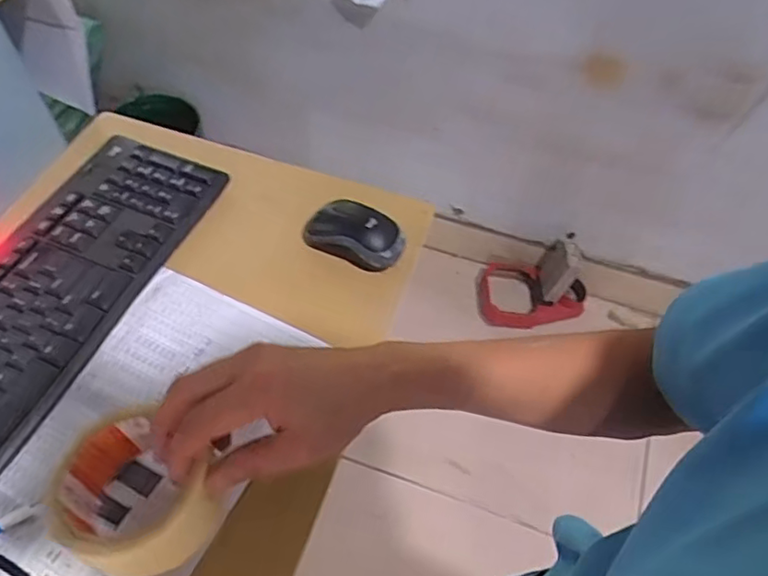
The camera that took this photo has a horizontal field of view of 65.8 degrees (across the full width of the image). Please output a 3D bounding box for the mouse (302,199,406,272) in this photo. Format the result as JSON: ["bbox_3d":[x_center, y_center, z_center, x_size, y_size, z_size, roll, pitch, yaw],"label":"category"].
[{"bbox_3d":[-0.027,-0.052,0.556,0.092,0.038,0.050,20,58,12],"label":"mouse"}]

